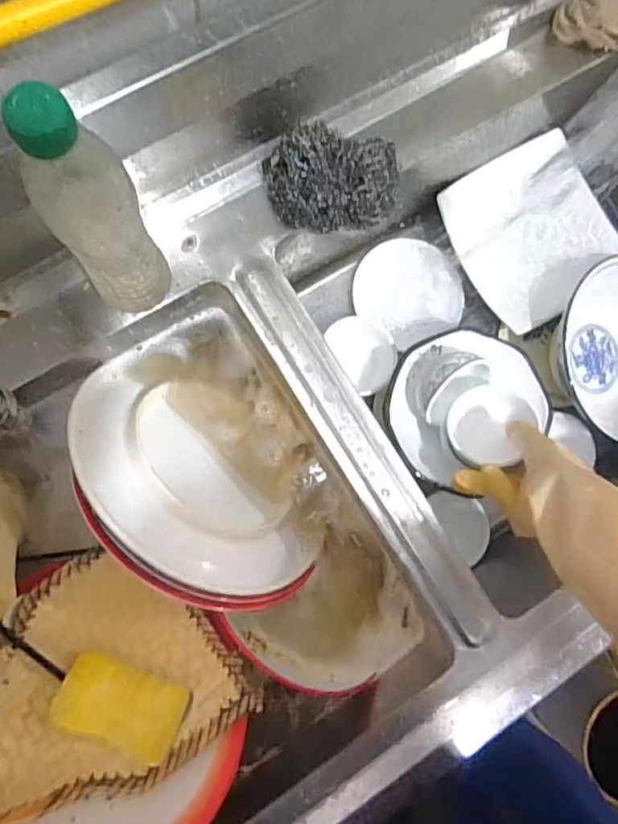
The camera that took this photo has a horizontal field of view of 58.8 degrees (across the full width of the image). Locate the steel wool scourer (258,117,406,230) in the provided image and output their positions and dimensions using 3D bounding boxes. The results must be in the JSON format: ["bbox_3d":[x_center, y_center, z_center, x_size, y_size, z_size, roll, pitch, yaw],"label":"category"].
[{"bbox_3d":[0.023,-0.208,0.486,0.116,0.041,0.083,-13,87,-7],"label":"steel wool scourer"}]

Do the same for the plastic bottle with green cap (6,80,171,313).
[{"bbox_3d":[-0.135,-0.123,0.364,0.056,0.202,0.055,1,85,-6],"label":"plastic bottle with green cap"}]

